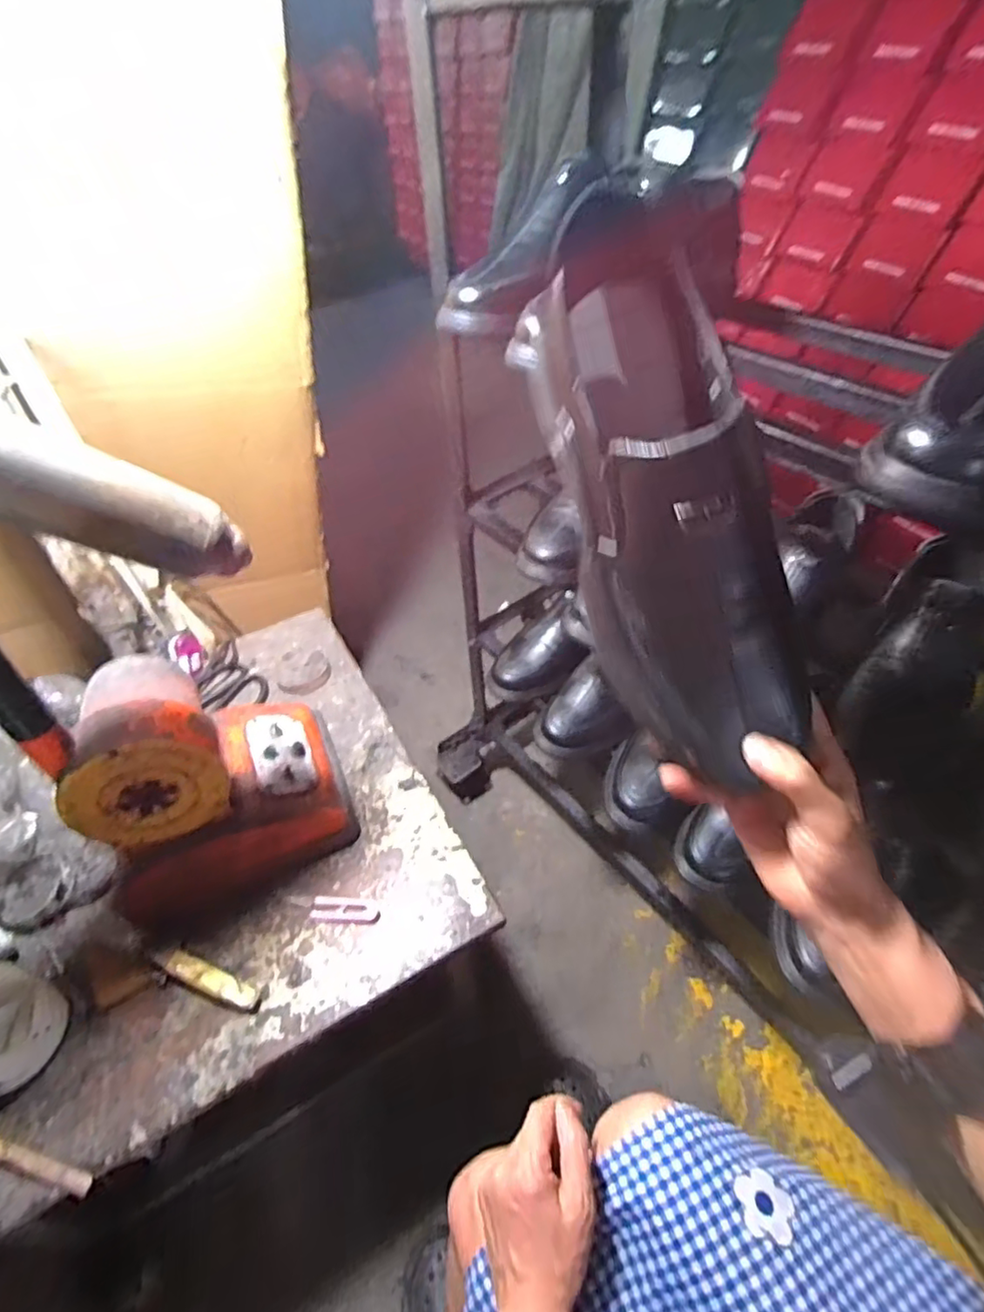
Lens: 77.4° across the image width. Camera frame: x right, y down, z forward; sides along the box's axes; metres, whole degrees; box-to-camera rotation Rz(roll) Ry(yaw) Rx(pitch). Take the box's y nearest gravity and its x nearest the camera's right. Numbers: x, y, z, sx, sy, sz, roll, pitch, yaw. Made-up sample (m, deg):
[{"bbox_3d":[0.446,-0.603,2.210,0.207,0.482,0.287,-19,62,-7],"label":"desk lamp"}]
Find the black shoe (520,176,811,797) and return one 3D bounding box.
[{"bbox_3d":[0.103,-0.059,0.306,0.089,0.097,0.248,-15,92,-10],"label":"black shoe"}]

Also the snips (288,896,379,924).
[{"bbox_3d":[-0.162,0.260,0.632,0.095,0.004,0.027,2,47,6],"label":"snips"}]

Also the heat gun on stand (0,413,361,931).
[{"bbox_3d":[-0.292,0.004,0.522,0.218,0.514,0.203,-19,48,-13],"label":"heat gun on stand"}]

